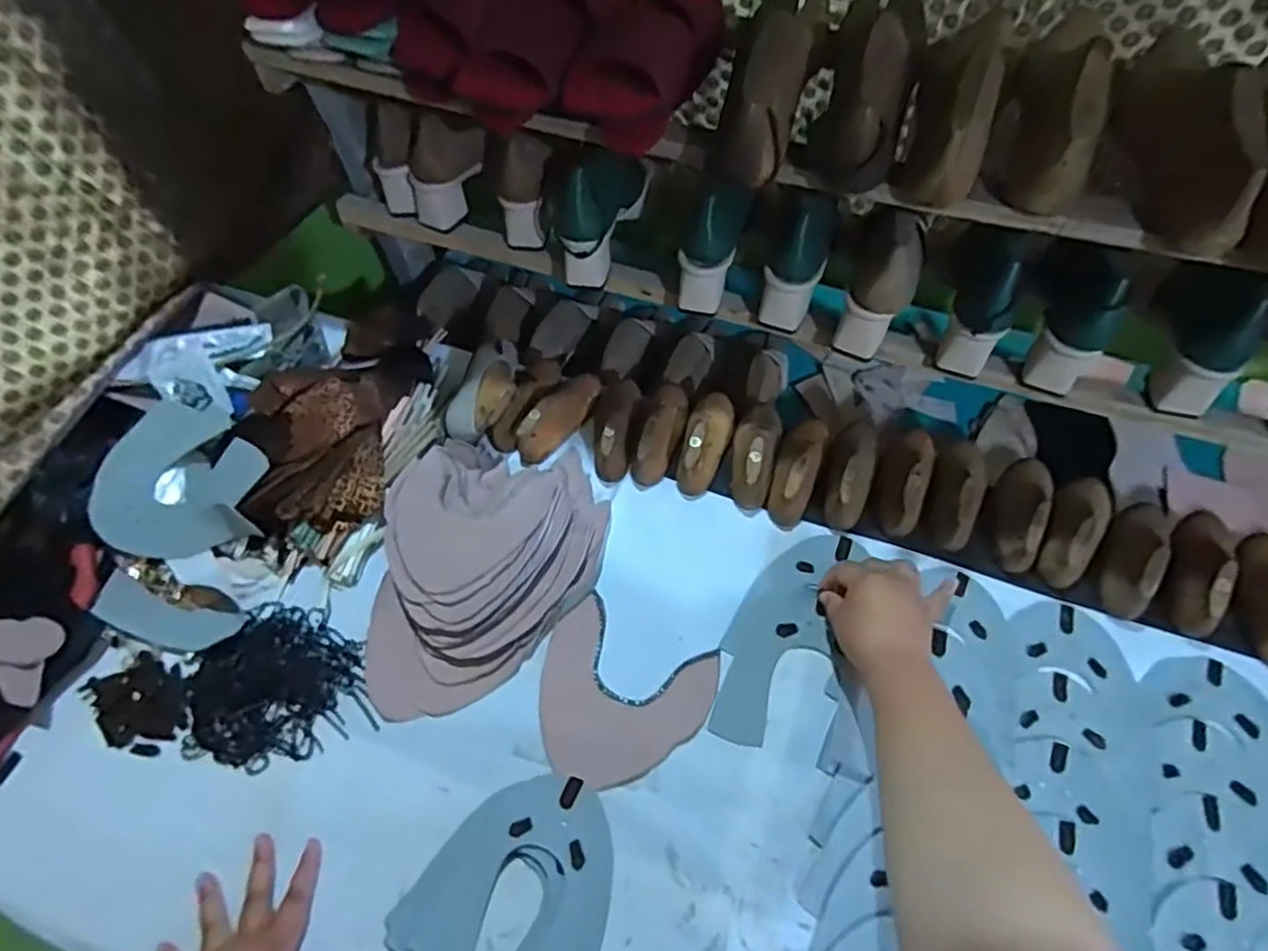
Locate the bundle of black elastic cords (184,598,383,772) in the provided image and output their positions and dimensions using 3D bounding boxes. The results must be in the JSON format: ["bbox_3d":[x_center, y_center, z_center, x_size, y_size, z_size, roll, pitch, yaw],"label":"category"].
[{"bbox_3d":[-0.352,0.195,0.659,0.167,0.032,0.162,-2,58,3],"label":"bundle of black elastic cords"}]

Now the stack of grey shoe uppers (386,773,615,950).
[{"bbox_3d":[-0.094,0.340,0.562,0.162,0.009,0.167,20,62,16],"label":"stack of grey shoe uppers"}]

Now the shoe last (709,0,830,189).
[{"bbox_3d":[0.116,-0.338,0.571,0.063,0.079,0.190,20,78,15],"label":"shoe last"}]

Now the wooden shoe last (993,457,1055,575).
[{"bbox_3d":[0.400,0.031,0.702,0.050,0.053,0.137,18,62,15],"label":"wooden shoe last"}]

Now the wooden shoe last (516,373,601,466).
[{"bbox_3d":[-0.089,-0.077,0.795,0.046,0.051,0.140,26,64,19],"label":"wooden shoe last"}]

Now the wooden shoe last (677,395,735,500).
[{"bbox_3d":[0.083,-0.045,0.768,0.050,0.057,0.136,11,60,11],"label":"wooden shoe last"}]

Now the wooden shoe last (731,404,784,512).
[{"bbox_3d":[0.134,-0.031,0.752,0.051,0.056,0.136,14,61,12],"label":"wooden shoe last"}]

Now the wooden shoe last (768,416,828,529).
[{"bbox_3d":[0.180,-0.016,0.735,0.043,0.051,0.135,16,61,14],"label":"wooden shoe last"}]

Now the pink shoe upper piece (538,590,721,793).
[{"bbox_3d":[-0.018,0.212,0.645,0.161,0.006,0.155,24,63,18],"label":"pink shoe upper piece"}]

